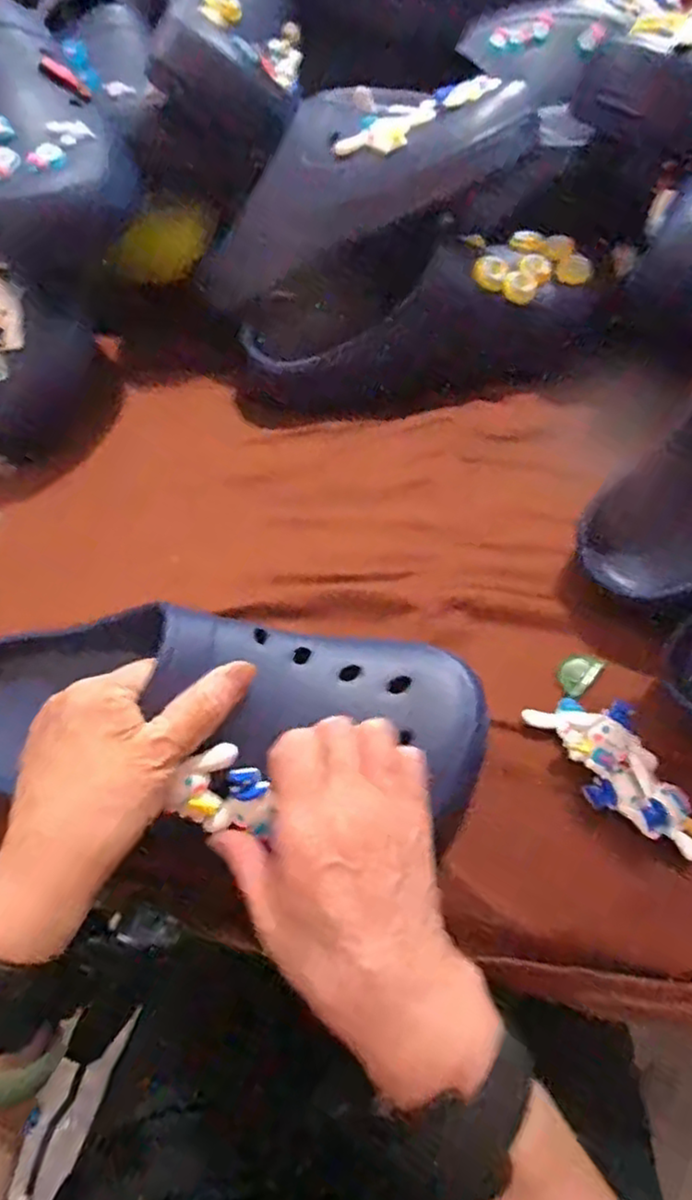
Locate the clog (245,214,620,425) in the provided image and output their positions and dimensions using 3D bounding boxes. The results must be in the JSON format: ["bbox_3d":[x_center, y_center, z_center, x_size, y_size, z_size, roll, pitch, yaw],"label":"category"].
[{"bbox_3d":[0.054,-0.210,0.519,0.274,0.098,0.092,-5,61,-1],"label":"clog"}]

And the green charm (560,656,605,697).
[{"bbox_3d":[0.139,0.043,0.413,0.019,0.005,0.026,39,92,17],"label":"green charm"}]

